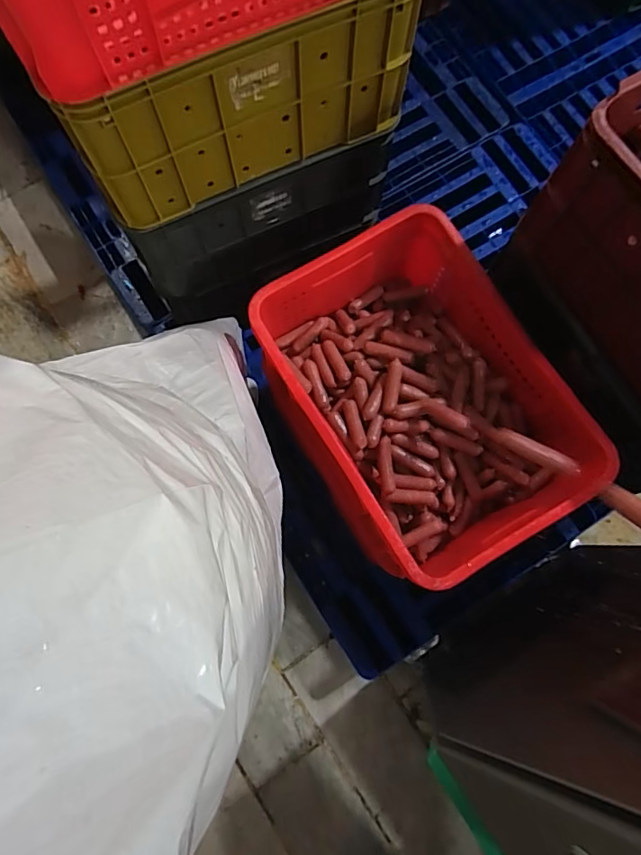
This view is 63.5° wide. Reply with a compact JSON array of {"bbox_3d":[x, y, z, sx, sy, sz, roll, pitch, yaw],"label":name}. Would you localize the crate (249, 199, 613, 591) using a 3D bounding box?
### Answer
[{"bbox_3d":[0.161,-0.049,0.847,0.352,0.184,0.497,-32,81,-6],"label":"crate"}]

